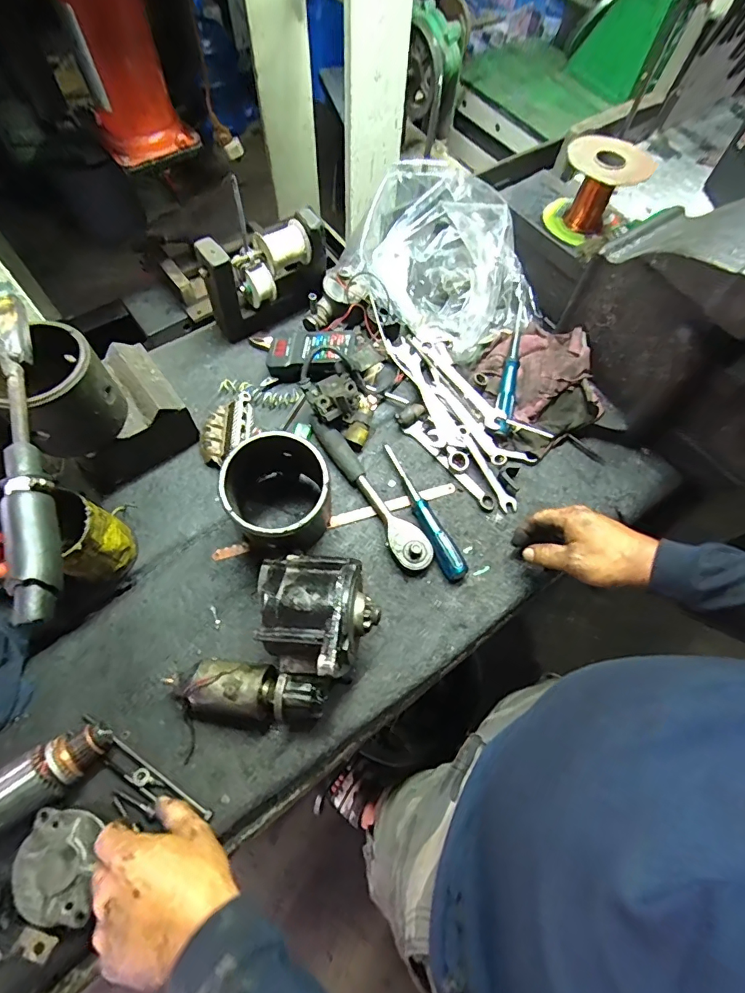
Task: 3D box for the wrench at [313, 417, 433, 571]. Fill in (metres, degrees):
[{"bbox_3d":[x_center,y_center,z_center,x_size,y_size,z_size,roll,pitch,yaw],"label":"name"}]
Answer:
[{"bbox_3d":[-0.008,-0.005,0.569,0.042,0.028,0.227,-35,71,-17],"label":"wrench"}]

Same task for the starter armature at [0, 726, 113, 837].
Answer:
[{"bbox_3d":[-0.318,0.267,0.421,0.146,0.042,0.049,-32,70,-16],"label":"starter armature"}]

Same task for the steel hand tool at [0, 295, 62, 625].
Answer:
[{"bbox_3d":[-0.250,-0.039,0.328,0.026,0.027,0.257,-17,67,-10],"label":"steel hand tool"}]

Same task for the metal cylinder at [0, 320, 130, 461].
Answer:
[{"bbox_3d":[-0.275,-0.093,0.397,0.091,0.074,0.087,28,67,10],"label":"metal cylinder"}]

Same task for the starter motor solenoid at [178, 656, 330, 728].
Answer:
[{"bbox_3d":[-0.116,0.201,0.461,0.134,0.064,0.059,11,65,2],"label":"starter motor solenoid"}]

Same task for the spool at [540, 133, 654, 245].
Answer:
[{"bbox_3d":[0.270,-0.371,0.560,0.097,0.087,0.086,31,67,11],"label":"spool"}]

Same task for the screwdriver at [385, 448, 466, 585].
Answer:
[{"bbox_3d":[0.064,0.015,0.574,0.027,0.022,0.189,-20,68,-12],"label":"screwdriver"}]

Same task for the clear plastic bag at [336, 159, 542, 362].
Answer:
[{"bbox_3d":[0.106,-0.322,0.654,0.262,0.136,0.186,33,68,12],"label":"clear plastic bag"}]

